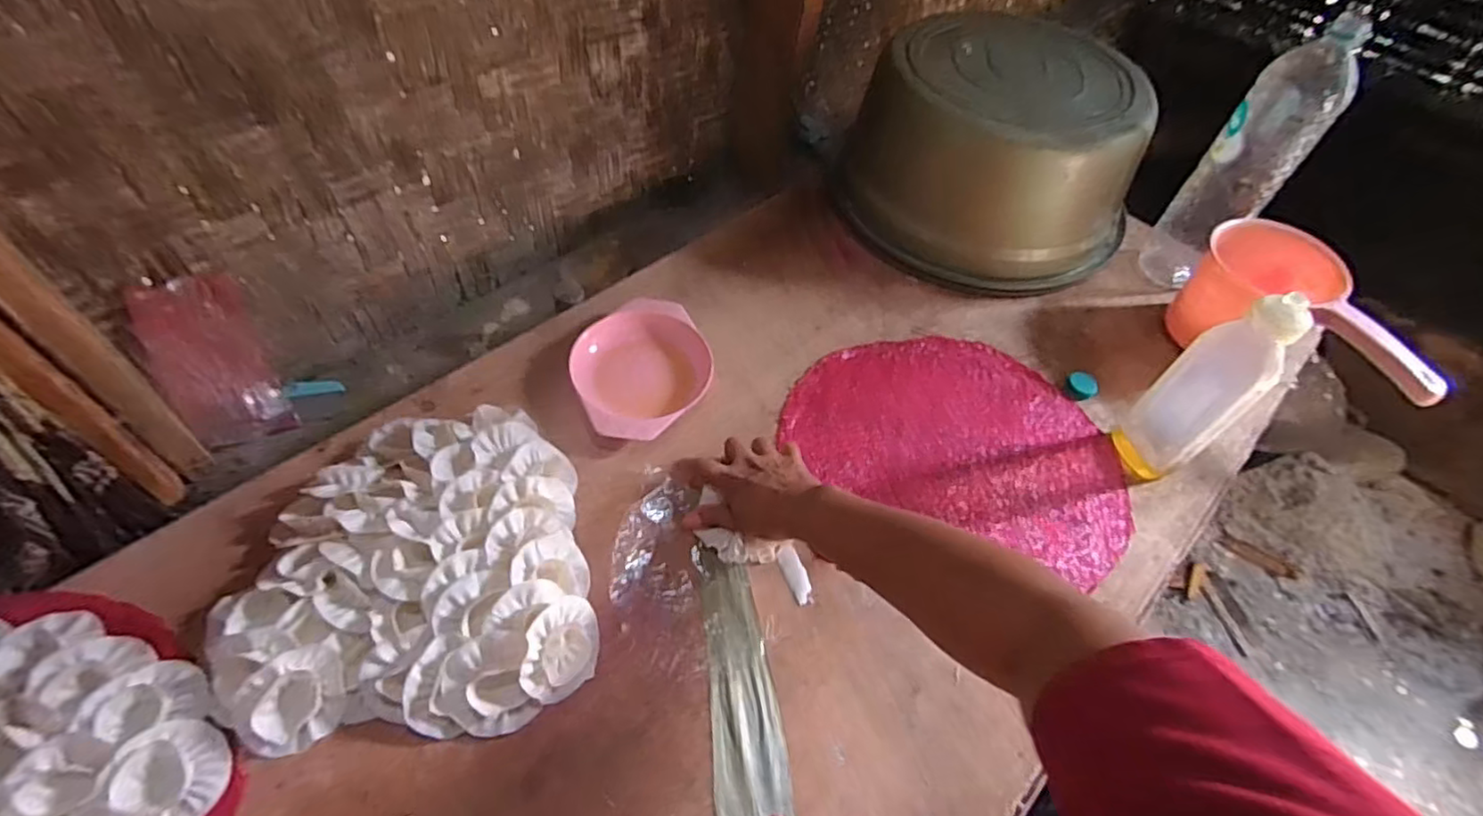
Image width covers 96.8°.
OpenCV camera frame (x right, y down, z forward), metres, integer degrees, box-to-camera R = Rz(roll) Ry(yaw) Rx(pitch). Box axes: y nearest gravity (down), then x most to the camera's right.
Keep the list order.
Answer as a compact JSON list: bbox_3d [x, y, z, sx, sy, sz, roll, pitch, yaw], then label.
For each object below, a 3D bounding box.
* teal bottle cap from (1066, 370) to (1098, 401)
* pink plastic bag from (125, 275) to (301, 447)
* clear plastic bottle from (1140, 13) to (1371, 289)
[{"bbox_3d":[0.385,-0.026,0.744,0.031,0.017,0.029,2,53,-3],"label":"teal bottle cap"},{"bbox_3d":[-0.535,-0.045,0.671,0.023,0.180,0.095,22,36,37],"label":"pink plastic bag"},{"bbox_3d":[0.576,-0.270,0.764,0.087,0.311,0.076,36,59,20],"label":"clear plastic bottle"}]

